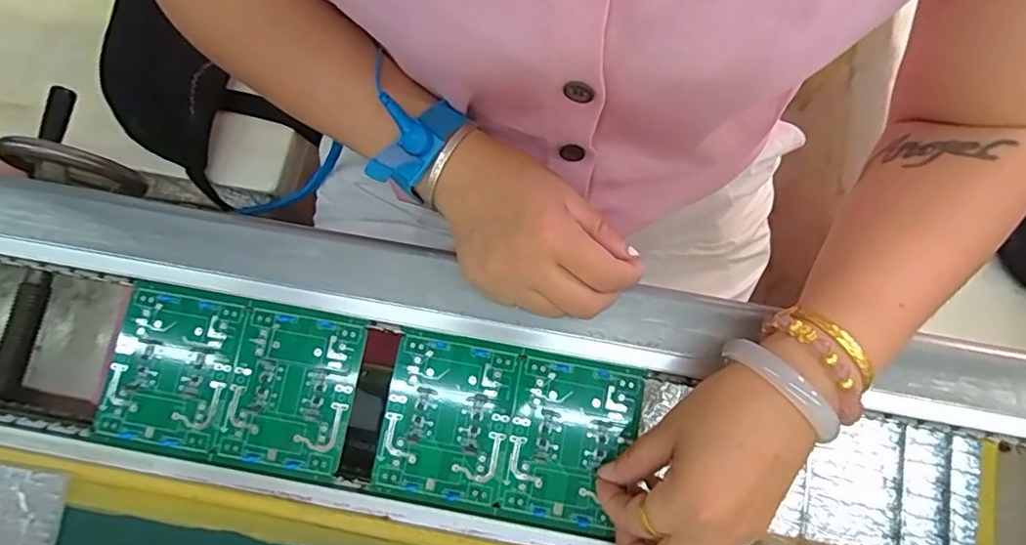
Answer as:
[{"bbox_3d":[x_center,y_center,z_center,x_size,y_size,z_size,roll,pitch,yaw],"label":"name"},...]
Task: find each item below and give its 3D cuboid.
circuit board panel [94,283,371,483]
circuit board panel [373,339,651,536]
[{"bbox_3d":[-0.166,0.062,0.336,0.142,0.006,0.091,10,77,2],"label":"circuit board panel"},{"bbox_3d":[-0.003,0.090,0.329,0.141,0.005,0.091,11,77,2],"label":"circuit board panel"}]

